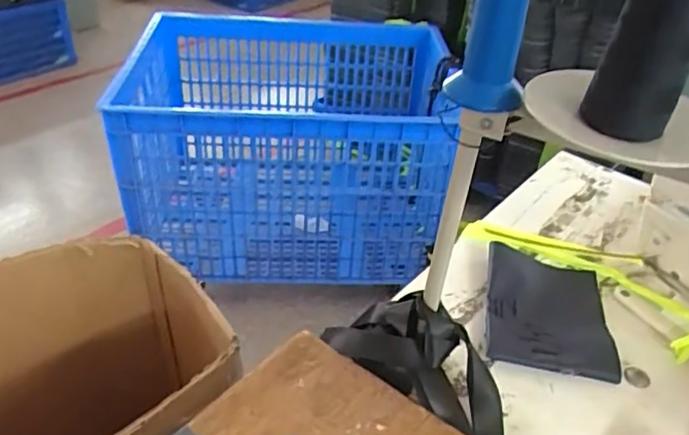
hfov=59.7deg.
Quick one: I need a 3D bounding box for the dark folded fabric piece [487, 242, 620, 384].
[{"bbox_3d":[0.218,0.095,0.642,0.126,0.025,0.163,9,37,6],"label":"dark folded fabric piece"}]

